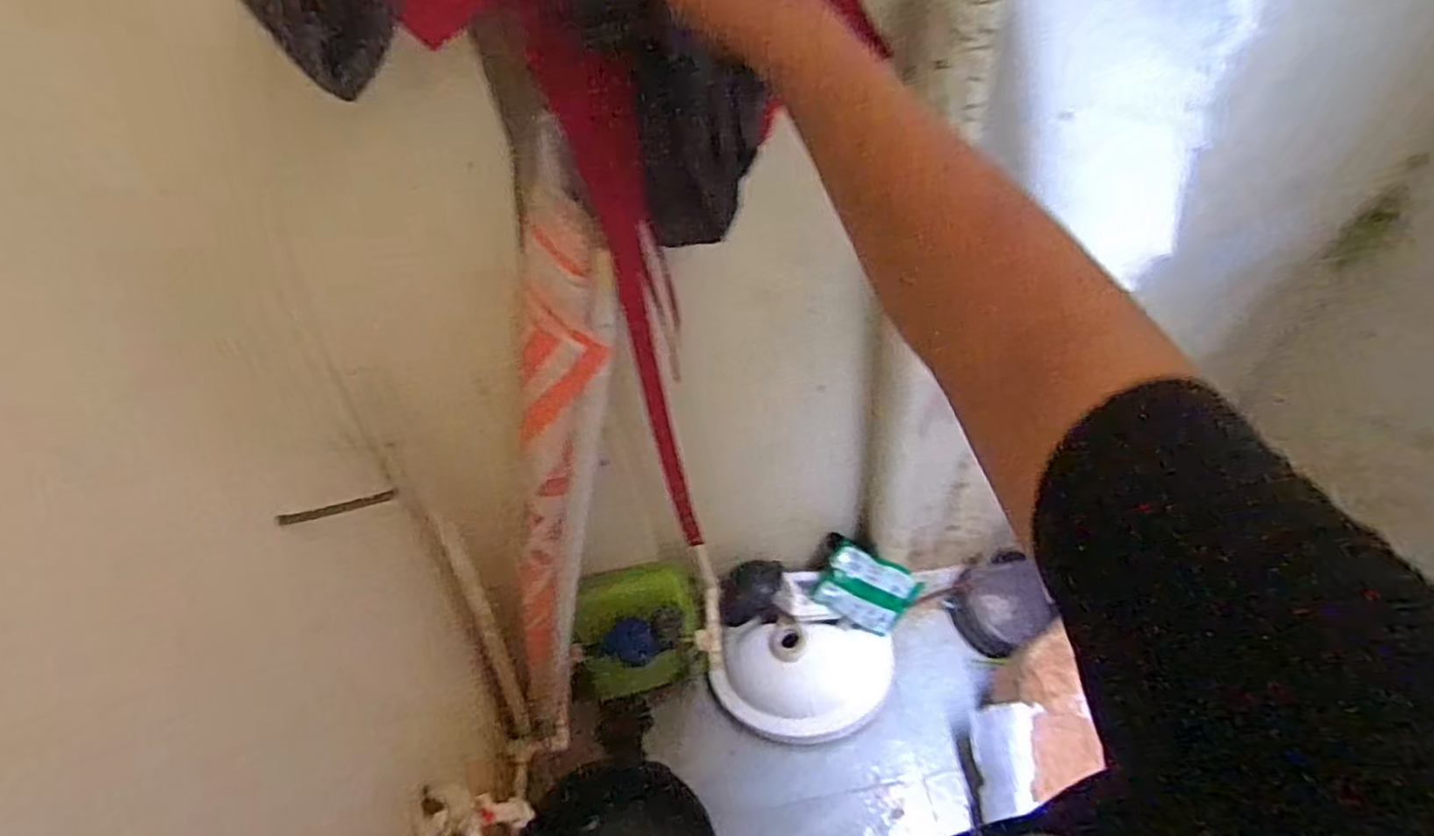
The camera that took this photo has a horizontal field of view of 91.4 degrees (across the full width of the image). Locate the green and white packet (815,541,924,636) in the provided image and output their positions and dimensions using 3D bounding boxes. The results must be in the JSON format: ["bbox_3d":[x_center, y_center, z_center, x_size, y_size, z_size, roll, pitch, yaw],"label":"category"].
[{"bbox_3d":[0.333,0.383,1.521,0.229,0.155,0.034,25,11,-15],"label":"green and white packet"}]

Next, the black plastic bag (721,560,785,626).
[{"bbox_3d":[0.079,0.393,1.575,0.139,0.109,0.118,2,52,8],"label":"black plastic bag"}]

